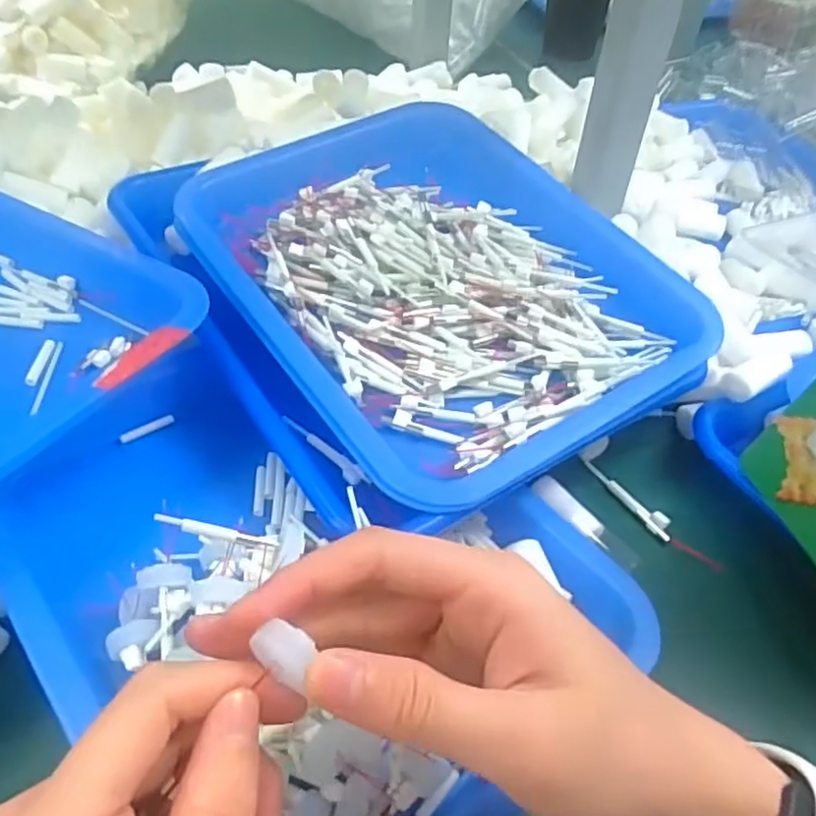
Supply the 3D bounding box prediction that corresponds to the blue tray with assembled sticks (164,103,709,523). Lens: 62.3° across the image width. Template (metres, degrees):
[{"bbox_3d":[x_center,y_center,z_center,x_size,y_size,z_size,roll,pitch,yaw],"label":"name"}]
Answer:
[{"bbox_3d":[0.014,-0.089,0.403,0.233,0.042,0.293,-26,55,-23],"label":"blue tray with assembled sticks"}]

